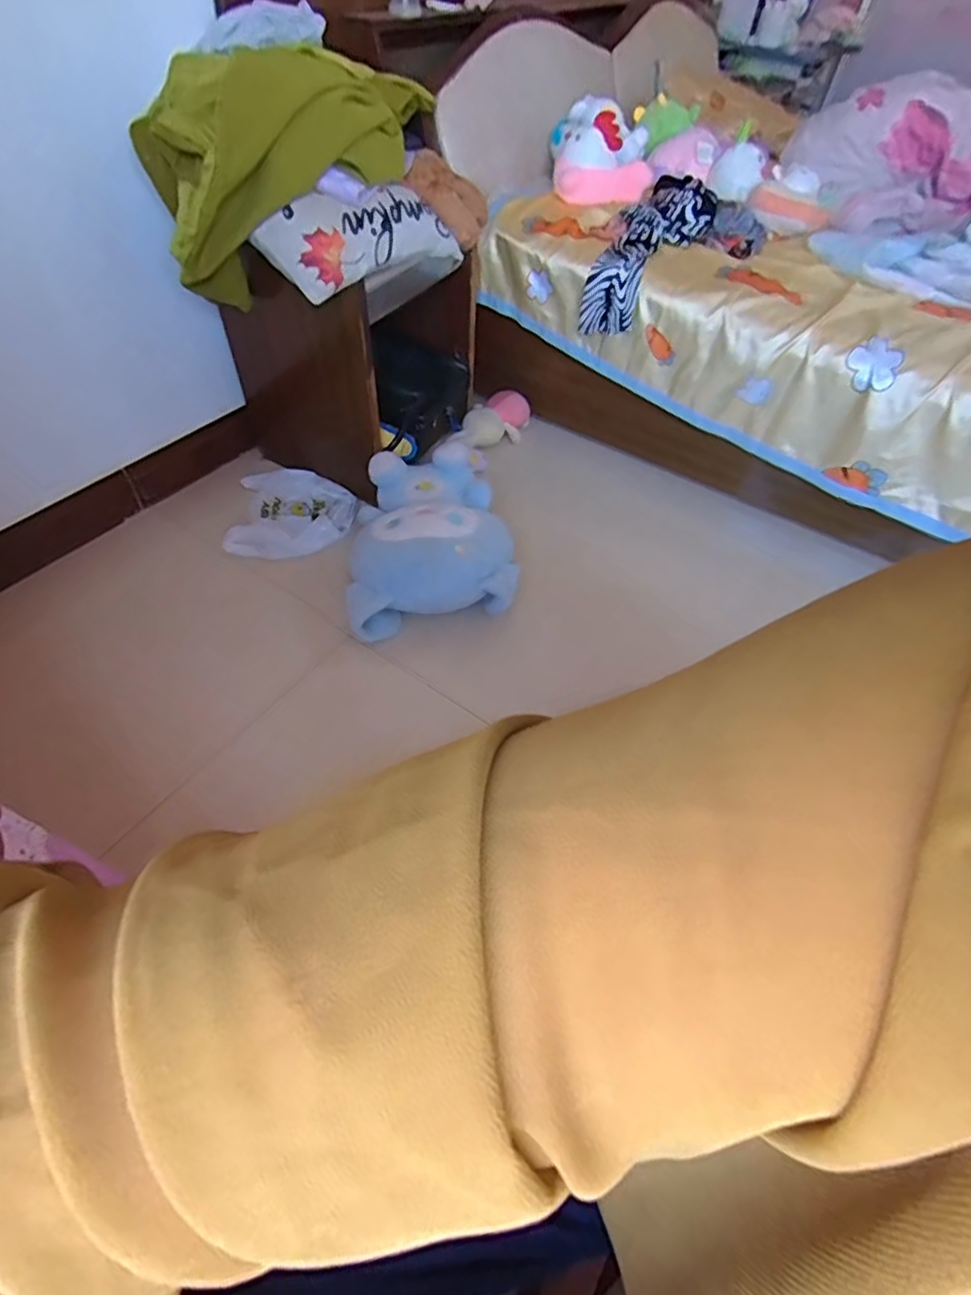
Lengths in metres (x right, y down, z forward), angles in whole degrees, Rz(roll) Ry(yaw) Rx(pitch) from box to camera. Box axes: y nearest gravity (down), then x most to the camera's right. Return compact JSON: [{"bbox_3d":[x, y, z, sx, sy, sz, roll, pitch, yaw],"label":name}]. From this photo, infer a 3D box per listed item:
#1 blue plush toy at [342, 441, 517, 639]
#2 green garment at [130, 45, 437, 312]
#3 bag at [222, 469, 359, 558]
[{"bbox_3d":[-0.133,-0.244,1.269,0.351,0.158,0.413,-9,54,-11],"label":"blue plush toy"},{"bbox_3d":[-0.311,-0.896,1.122,0.268,0.342,0.659,40,59,23],"label":"green garment"},{"bbox_3d":[-0.456,-0.332,1.398,0.275,0.020,0.290,-4,53,-8],"label":"bag"}]

